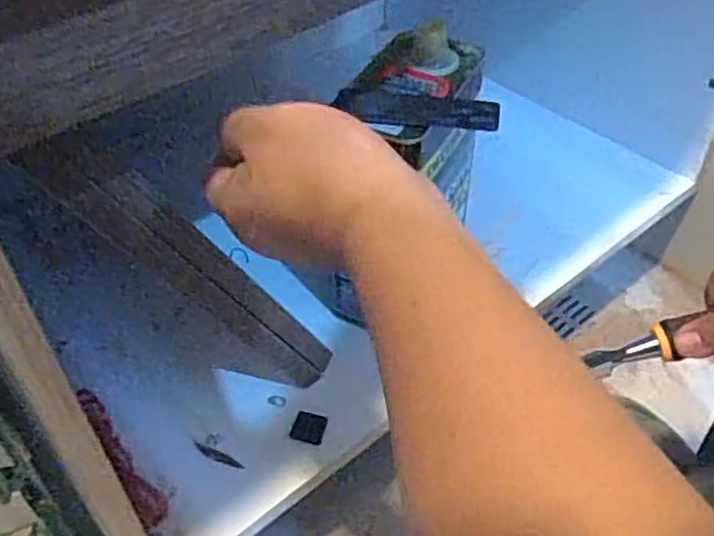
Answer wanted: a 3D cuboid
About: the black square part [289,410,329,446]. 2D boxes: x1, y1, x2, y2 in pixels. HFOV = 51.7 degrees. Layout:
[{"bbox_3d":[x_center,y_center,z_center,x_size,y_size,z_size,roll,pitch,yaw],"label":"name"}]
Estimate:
[{"bbox_3d":[-0.045,0.149,0.687,0.030,0.006,0.029,11,46,13],"label":"black square part"}]

